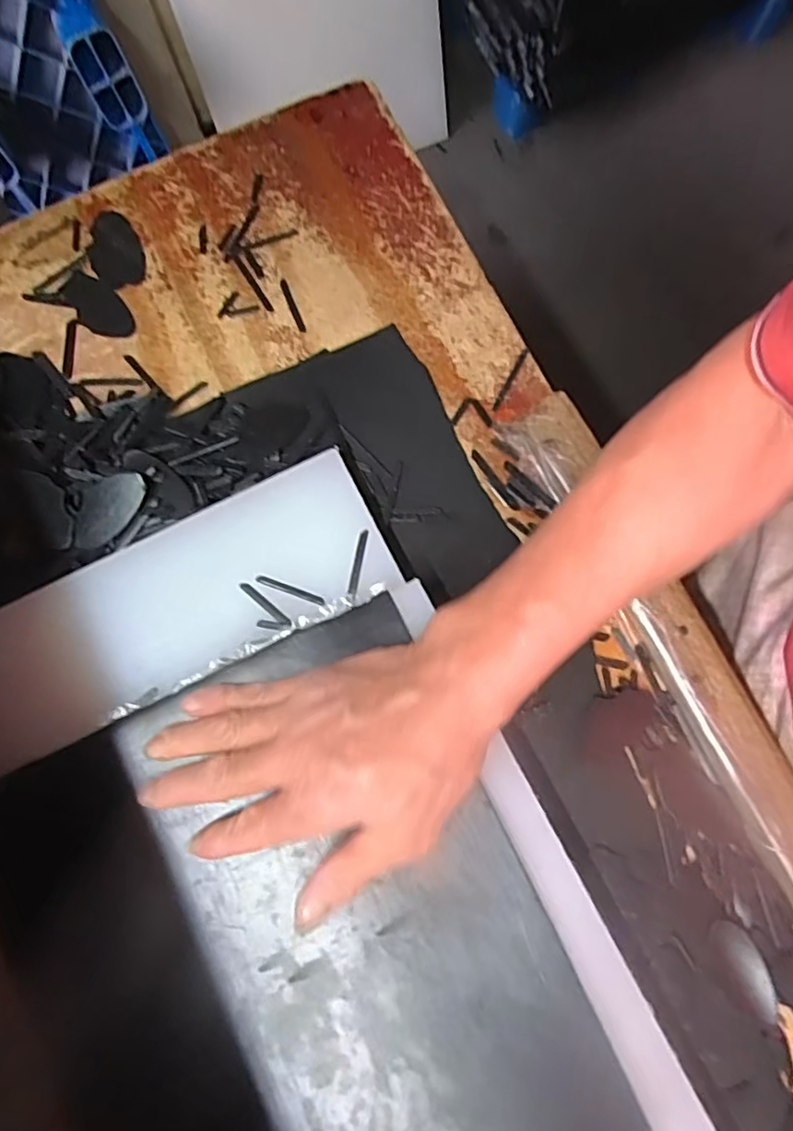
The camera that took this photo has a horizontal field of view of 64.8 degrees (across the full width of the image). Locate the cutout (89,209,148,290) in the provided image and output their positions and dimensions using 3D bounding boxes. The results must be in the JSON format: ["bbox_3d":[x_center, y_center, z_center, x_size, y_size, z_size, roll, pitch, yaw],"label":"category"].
[{"bbox_3d":[-0.194,-0.218,0.430,0.036,0.004,0.058,-16,79,-4],"label":"cutout"}]

